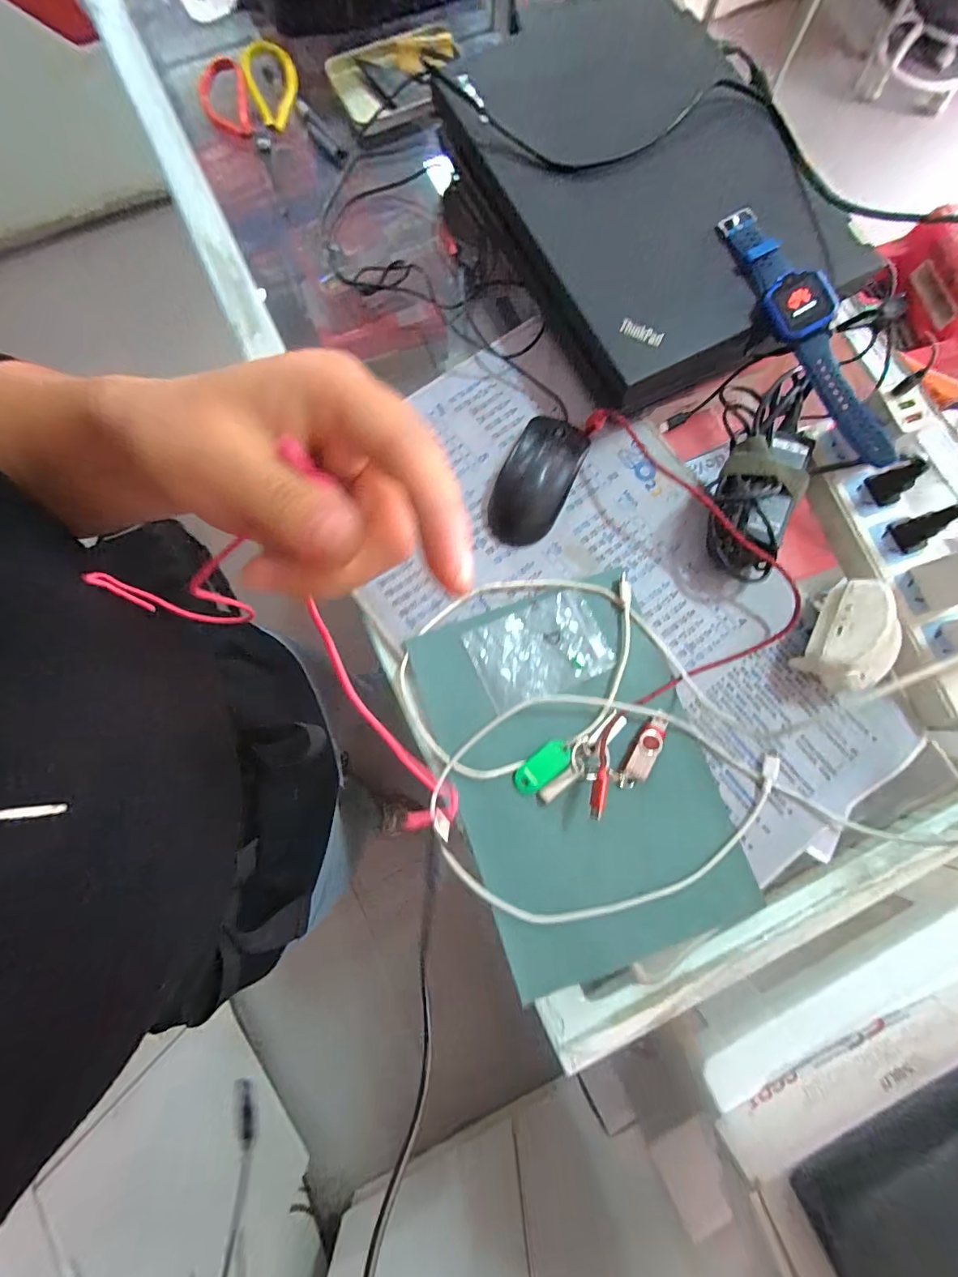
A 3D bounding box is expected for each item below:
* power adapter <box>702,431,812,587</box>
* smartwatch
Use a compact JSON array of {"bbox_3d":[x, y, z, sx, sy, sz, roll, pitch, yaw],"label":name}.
[{"bbox_3d":[0.209,-0.108,0.356,0.066,0.042,0.117,22,80,3],"label":"power adapter"},{"bbox_3d":[0.236,-0.222,0.332,0.035,0.029,0.220,-24,81,-5],"label":"smartwatch"}]

